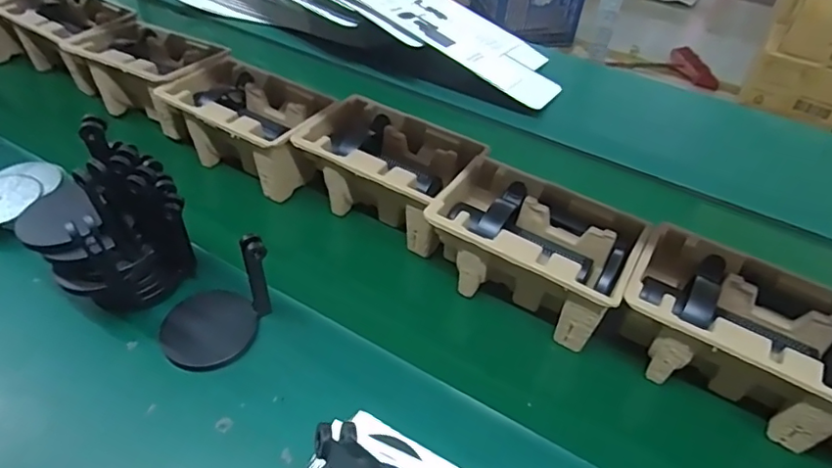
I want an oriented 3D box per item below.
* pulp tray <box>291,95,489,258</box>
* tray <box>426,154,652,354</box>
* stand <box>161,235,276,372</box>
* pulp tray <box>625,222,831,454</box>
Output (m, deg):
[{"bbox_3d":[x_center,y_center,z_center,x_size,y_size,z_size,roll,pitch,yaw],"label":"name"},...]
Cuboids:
[{"bbox_3d":[-0.035,-0.087,0.742,0.222,0.096,0.151,28,50,22],"label":"pulp tray"},{"bbox_3d":[0.134,0.018,0.645,0.224,0.098,0.144,26,49,20],"label":"tray"},{"bbox_3d":[-0.214,0.069,0.556,0.111,0.101,0.092,3,45,2],"label":"stand"},{"bbox_3d":[0.328,0.102,0.566,0.220,0.093,0.152,23,49,20],"label":"pulp tray"}]

